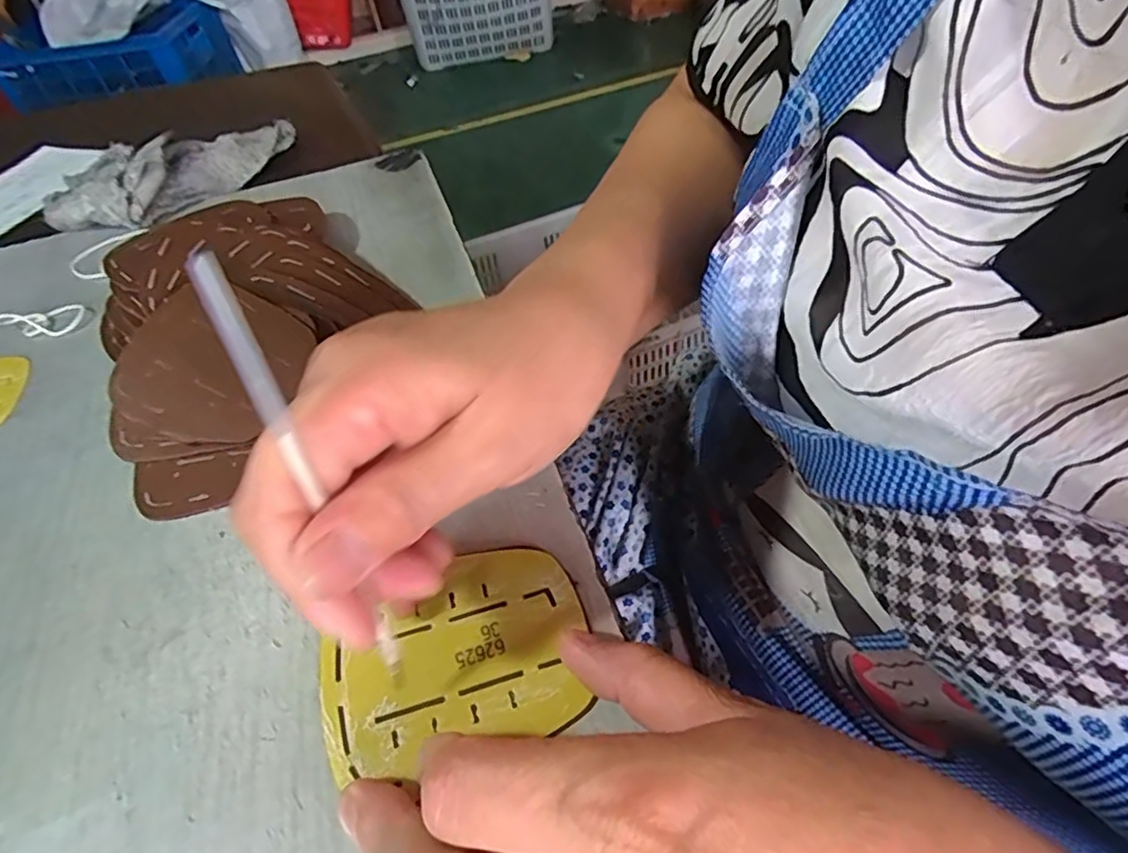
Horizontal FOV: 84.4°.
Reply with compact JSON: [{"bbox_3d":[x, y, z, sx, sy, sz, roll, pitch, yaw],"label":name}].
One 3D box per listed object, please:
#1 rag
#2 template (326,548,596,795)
[{"bbox_3d":[-0.272,-0.185,0.439,0.062,0.036,0.167,28,57,27],"label":"rag"},{"bbox_3d":[-0.036,0.072,0.202,0.084,0.004,0.060,-15,49,-7],"label":"template"}]

